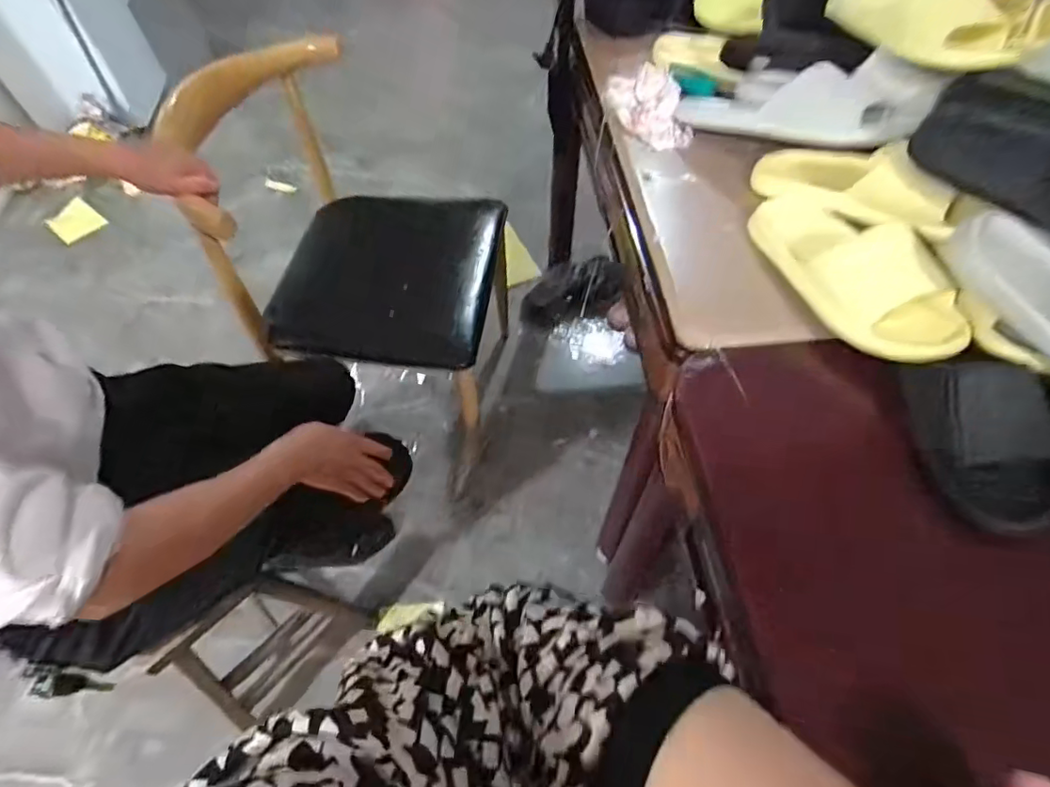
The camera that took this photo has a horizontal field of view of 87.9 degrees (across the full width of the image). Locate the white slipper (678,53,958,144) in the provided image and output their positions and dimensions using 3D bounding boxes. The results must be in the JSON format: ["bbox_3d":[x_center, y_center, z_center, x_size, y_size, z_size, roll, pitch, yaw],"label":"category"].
[{"bbox_3d":[0.336,-0.359,0.682,0.291,0.070,0.101,20,56,41],"label":"white slipper"}]

